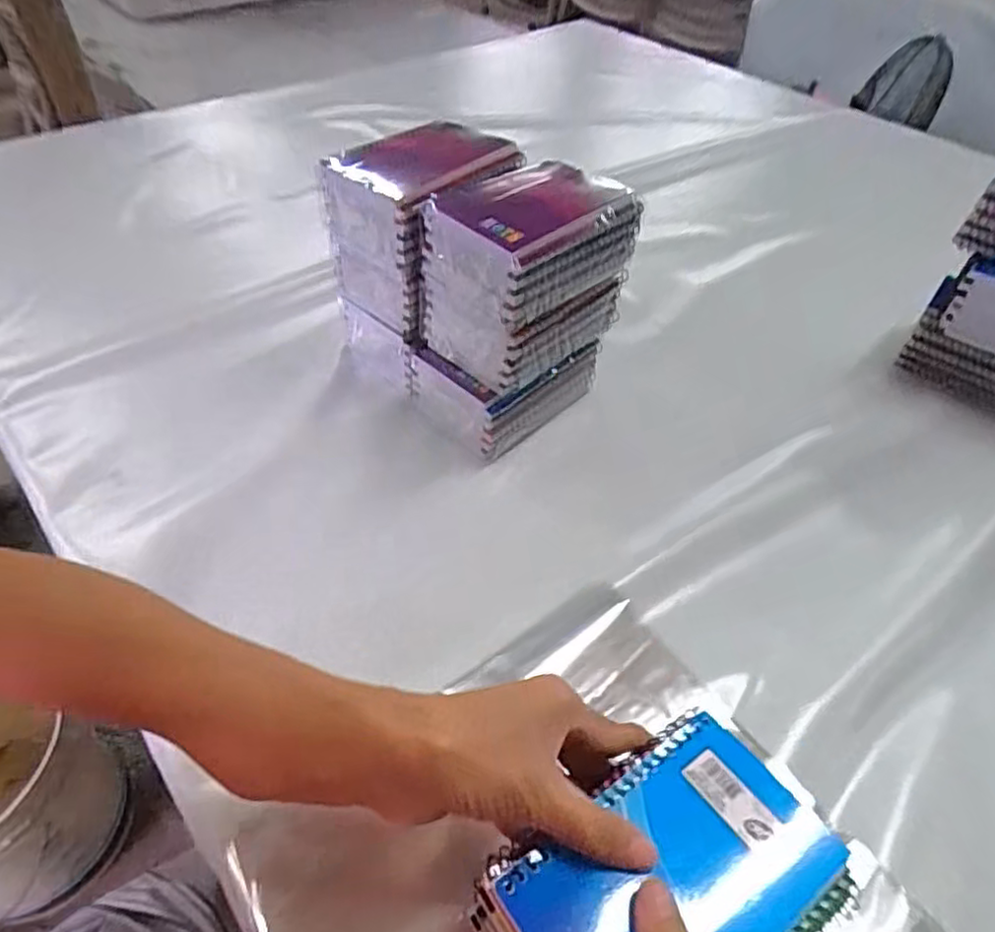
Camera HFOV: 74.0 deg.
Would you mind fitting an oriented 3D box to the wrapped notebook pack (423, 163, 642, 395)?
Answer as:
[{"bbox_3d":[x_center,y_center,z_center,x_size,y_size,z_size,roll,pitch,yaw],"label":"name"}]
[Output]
[{"bbox_3d":[0.021,-0.142,0.490,0.133,0.108,0.098,-35,58,-30],"label":"wrapped notebook pack"}]

